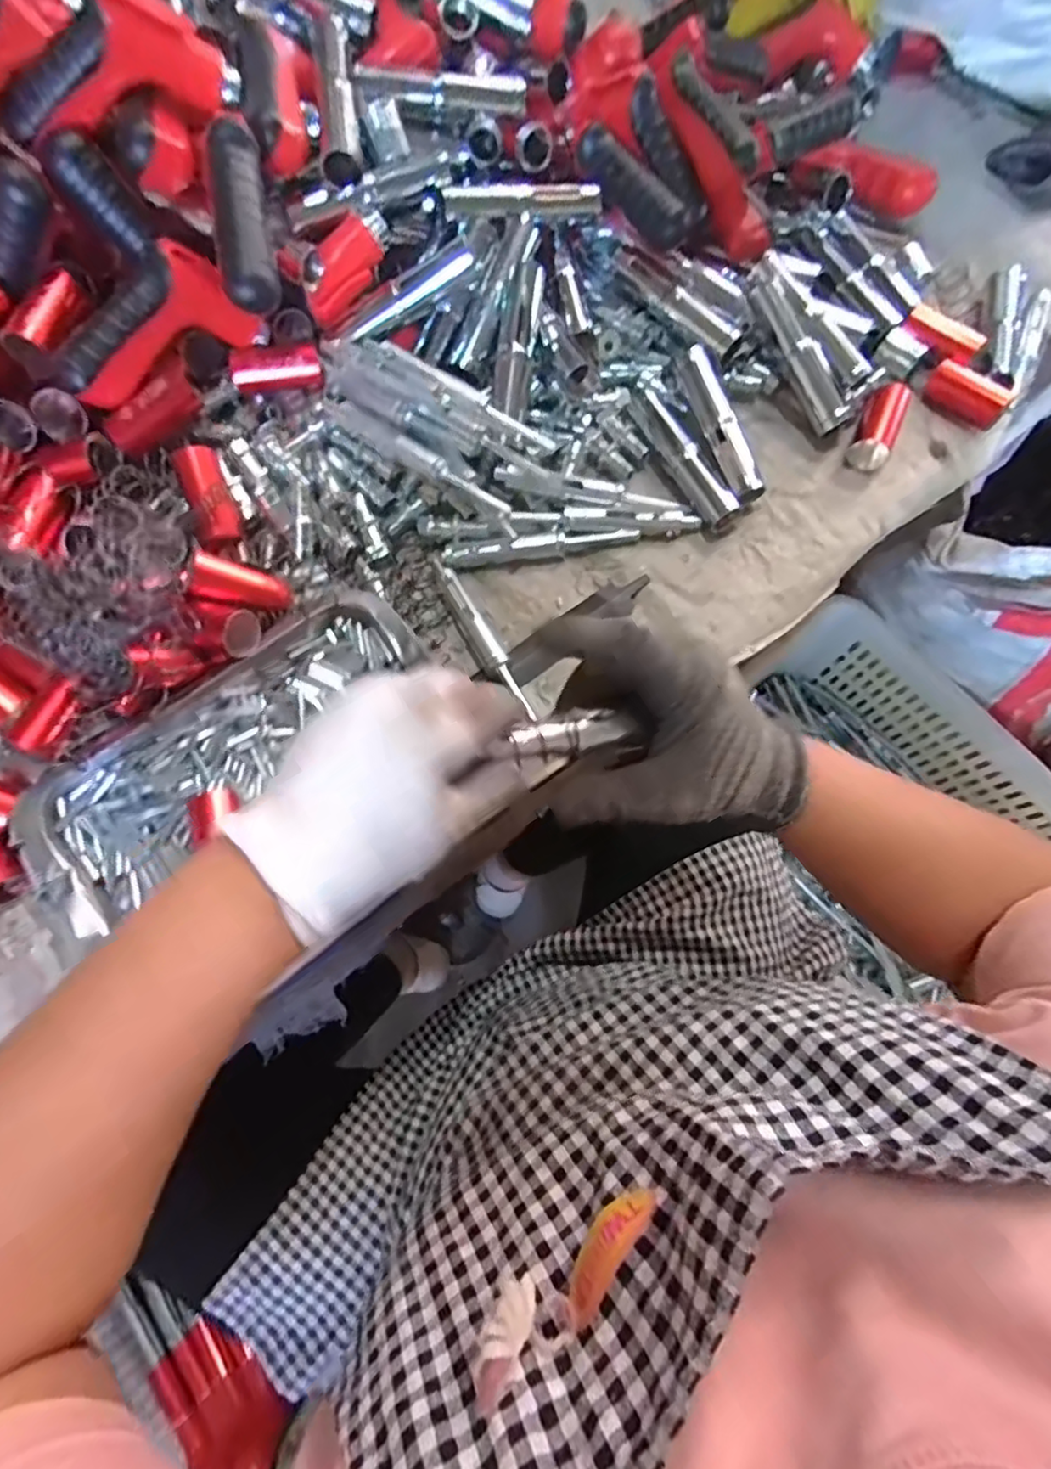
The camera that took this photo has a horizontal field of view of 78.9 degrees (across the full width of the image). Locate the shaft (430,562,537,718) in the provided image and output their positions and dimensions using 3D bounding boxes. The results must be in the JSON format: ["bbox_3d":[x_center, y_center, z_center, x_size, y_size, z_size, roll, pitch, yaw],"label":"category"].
[{"bbox_3d":[-0.031,-0.070,0.448,0.015,0.010,0.144,-28,74,-10],"label":"shaft"}]

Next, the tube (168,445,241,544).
[{"bbox_3d":[-0.221,-0.167,0.449,0.028,0.030,0.061,-18,105,-7],"label":"tube"}]

